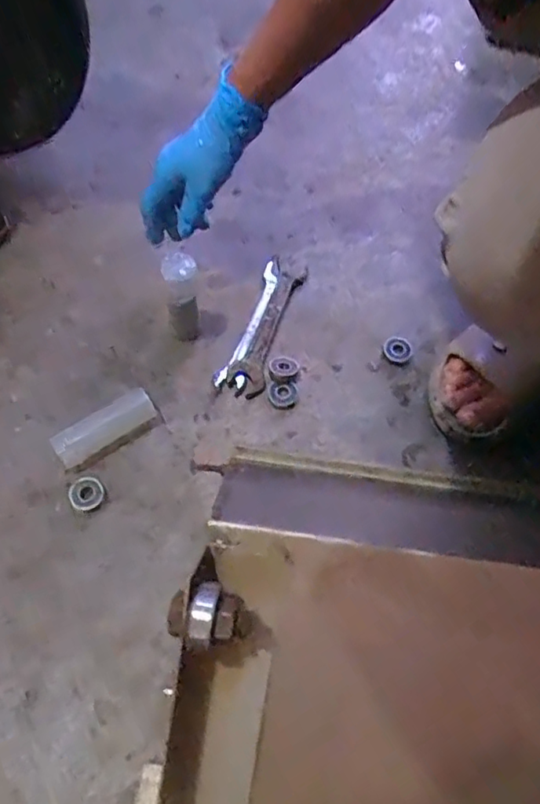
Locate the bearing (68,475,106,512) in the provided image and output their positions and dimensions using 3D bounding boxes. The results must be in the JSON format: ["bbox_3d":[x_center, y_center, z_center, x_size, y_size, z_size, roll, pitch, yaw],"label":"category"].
[{"bbox_3d":[-0.174,0.087,0.573,0.031,0.007,0.032,1,65,-3],"label":"bearing"}]

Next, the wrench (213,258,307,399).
[{"bbox_3d":[-0.007,-0.088,0.665,0.049,0.010,0.172,20,65,6],"label":"wrench"}]

